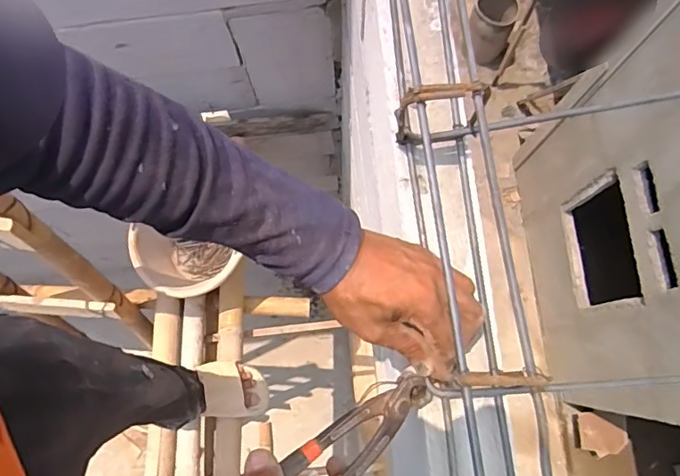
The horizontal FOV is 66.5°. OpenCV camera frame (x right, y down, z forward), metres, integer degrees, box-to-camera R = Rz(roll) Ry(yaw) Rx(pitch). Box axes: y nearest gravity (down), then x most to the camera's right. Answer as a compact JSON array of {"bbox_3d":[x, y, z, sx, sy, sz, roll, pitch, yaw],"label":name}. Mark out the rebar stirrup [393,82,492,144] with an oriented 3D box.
[{"bbox_3d":[0.083,-0.100,0.433,0.072,0.103,0.019,7,77,1],"label":"rebar stirrup"}]

